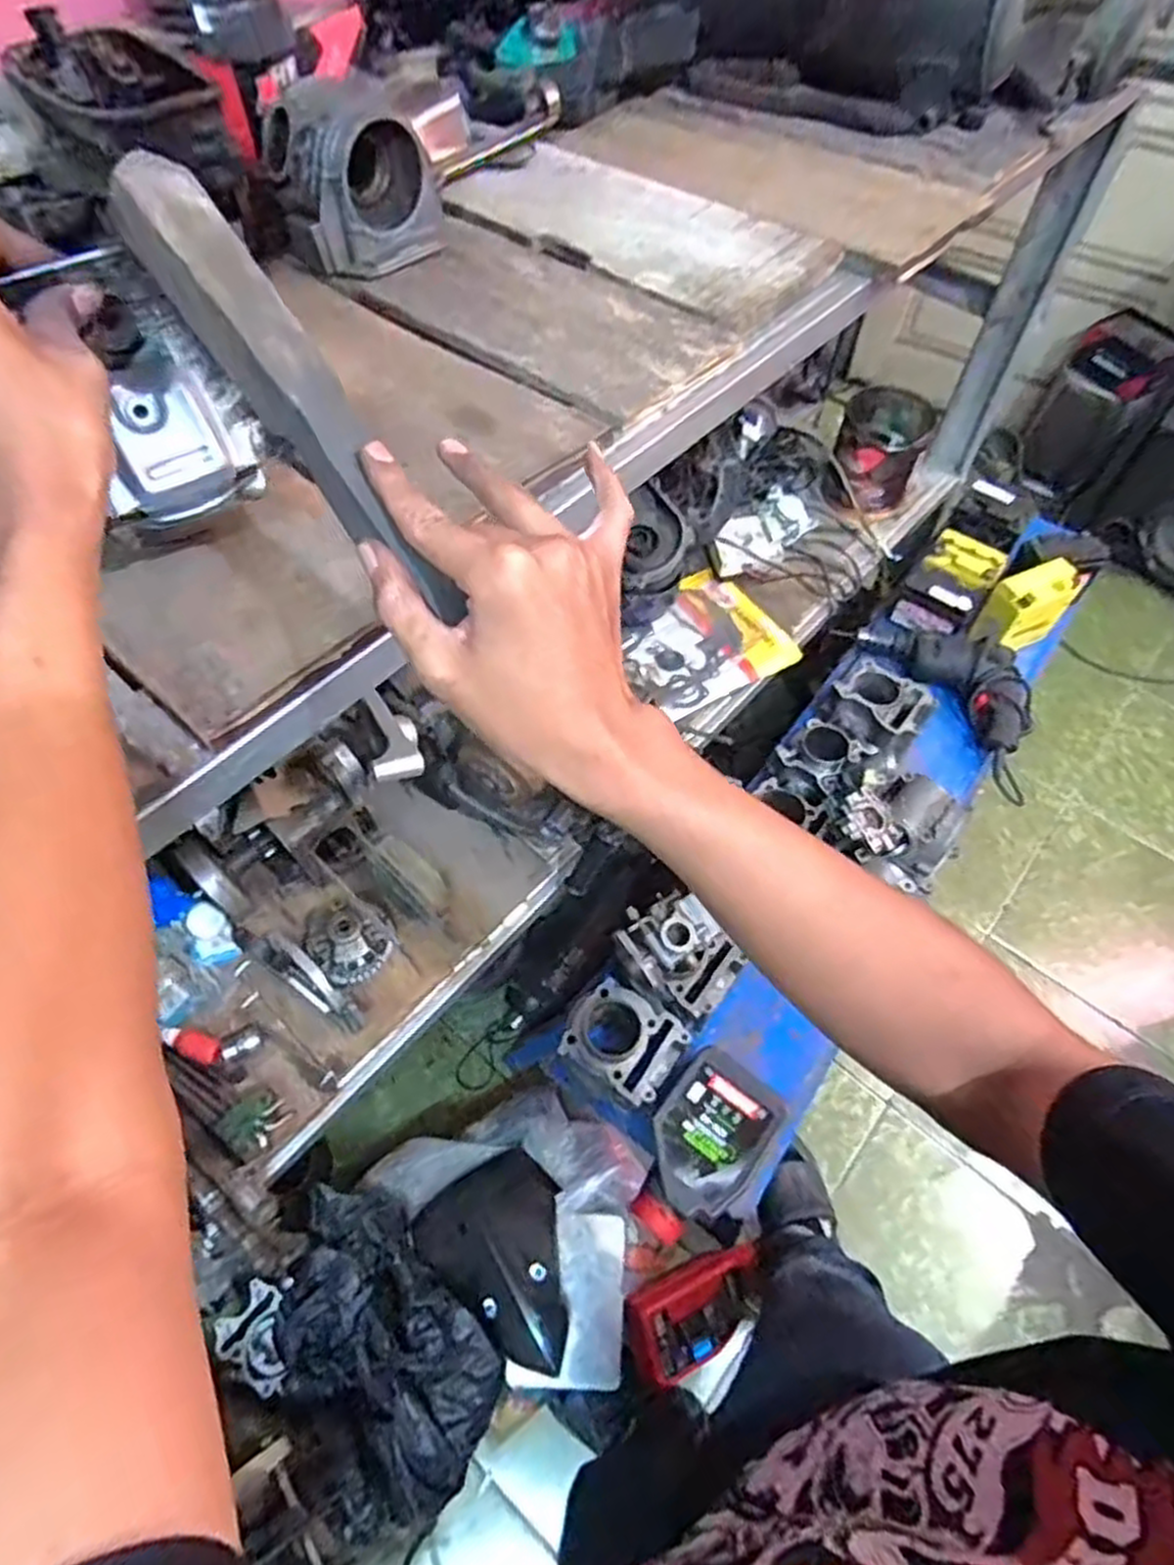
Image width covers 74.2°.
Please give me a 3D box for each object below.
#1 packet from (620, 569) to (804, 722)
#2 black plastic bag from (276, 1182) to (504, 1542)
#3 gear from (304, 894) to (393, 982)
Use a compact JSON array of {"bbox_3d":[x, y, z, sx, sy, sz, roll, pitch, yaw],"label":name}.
[{"bbox_3d":[0.167,-0.229,1.227,0.247,0.025,0.242,-26,63,-16],"label":"packet"},{"bbox_3d":[-0.289,0.731,0.998,0.252,0.100,0.373,-37,67,-21],"label":"black plastic bag"},{"bbox_3d":[-0.288,0.184,0.934,0.092,0.026,0.107,-40,68,-22],"label":"gear"}]

